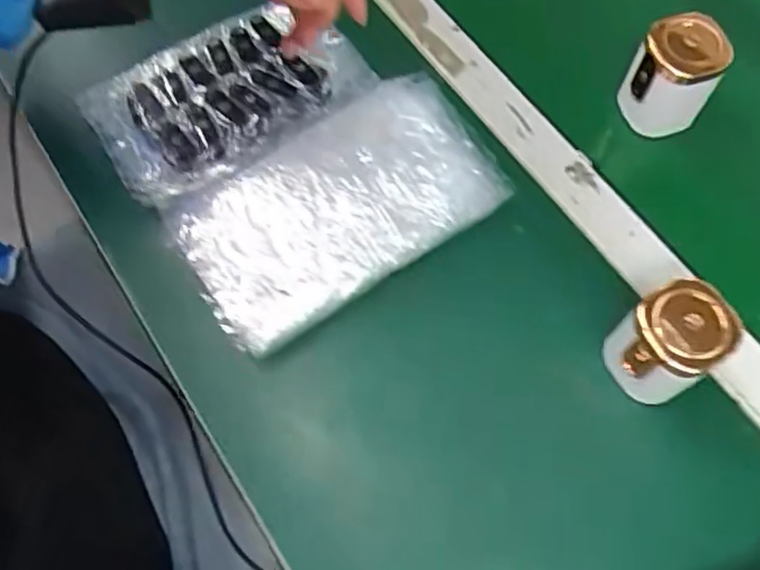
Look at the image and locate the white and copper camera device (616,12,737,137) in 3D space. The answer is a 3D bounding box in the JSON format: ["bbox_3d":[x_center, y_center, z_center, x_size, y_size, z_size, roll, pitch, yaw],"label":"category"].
[{"bbox_3d":[0.218,-0.158,0.518,0.064,0.074,0.059,31,71,13],"label":"white and copper camera device"}]

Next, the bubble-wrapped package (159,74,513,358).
[{"bbox_3d":[-0.028,-0.059,0.500,0.226,0.019,0.132,-30,70,-12],"label":"bubble-wrapped package"}]

